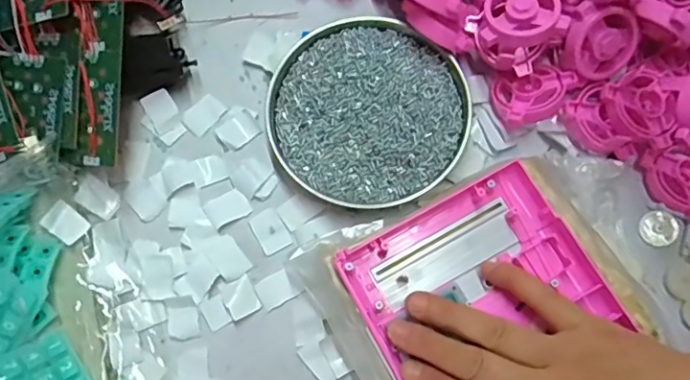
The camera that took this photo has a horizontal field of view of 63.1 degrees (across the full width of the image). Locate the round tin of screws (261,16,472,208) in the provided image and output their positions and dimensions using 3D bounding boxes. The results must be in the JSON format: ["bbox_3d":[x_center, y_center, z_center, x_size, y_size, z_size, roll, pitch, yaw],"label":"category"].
[{"bbox_3d":[0.015,-0.055,0.392,0.135,0.018,0.131,44,80,11],"label":"round tin of screws"}]

